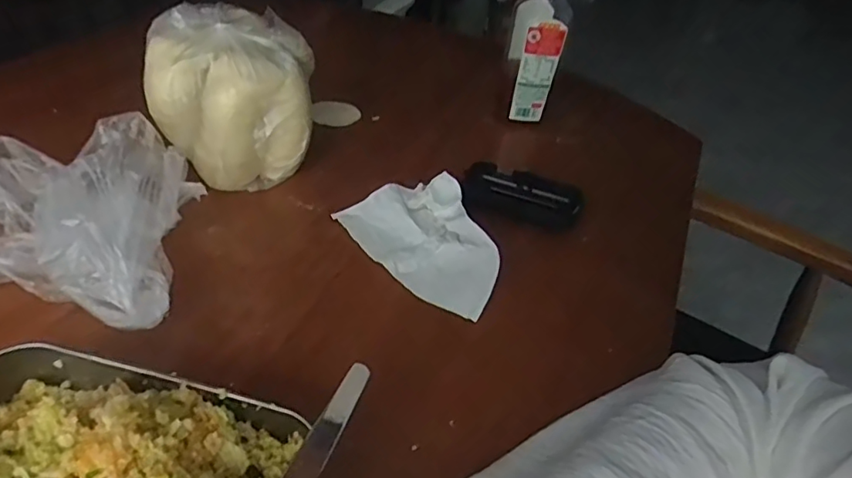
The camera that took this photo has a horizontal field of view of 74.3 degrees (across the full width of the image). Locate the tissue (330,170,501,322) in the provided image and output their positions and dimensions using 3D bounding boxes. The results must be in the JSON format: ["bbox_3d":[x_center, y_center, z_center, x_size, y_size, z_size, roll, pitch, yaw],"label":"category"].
[{"bbox_3d":[0.005,-0.004,0.462,0.099,0.025,0.154,-21,49,-30],"label":"tissue"}]

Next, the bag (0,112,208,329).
[{"bbox_3d":[-0.272,-0.019,0.399,0.228,0.086,0.142,11,41,2],"label":"bag"}]

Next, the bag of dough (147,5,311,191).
[{"bbox_3d":[-0.175,-0.133,0.515,0.140,0.124,0.150,-6,43,-17],"label":"bag of dough"}]

